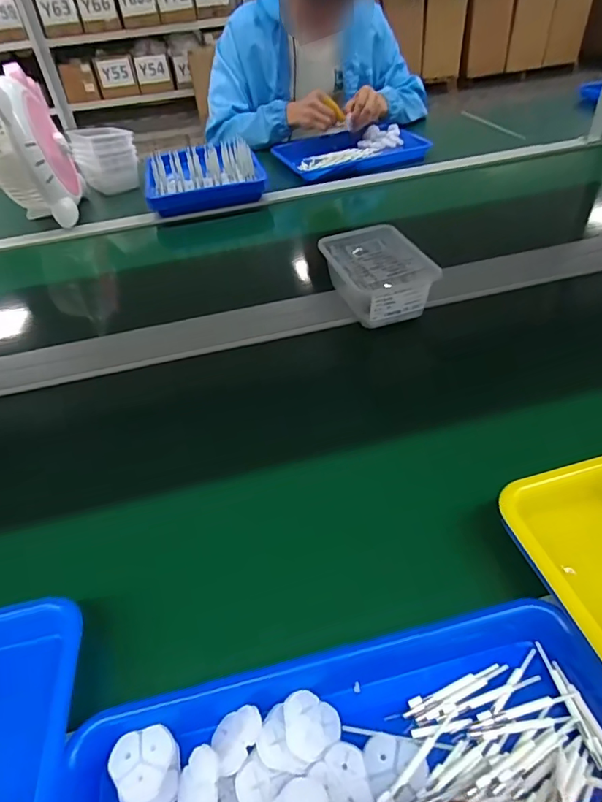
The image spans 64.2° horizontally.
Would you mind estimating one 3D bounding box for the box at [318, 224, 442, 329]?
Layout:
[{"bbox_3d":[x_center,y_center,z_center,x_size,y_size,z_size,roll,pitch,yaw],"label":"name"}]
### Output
[{"bbox_3d":[0.102,-0.178,0.667,0.122,0.066,0.161,-12,43,-5],"label":"box"}]

